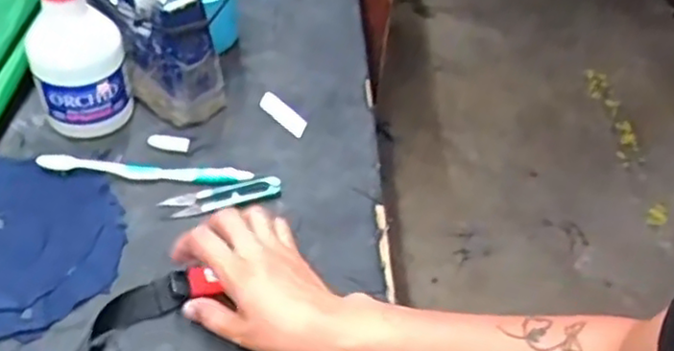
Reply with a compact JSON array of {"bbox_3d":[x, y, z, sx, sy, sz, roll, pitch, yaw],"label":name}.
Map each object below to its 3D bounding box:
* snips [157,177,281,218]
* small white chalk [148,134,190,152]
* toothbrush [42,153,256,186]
[{"bbox_3d":[-0.097,0.018,0.592,0.098,0.007,0.024,-11,50,-16],"label":"snips"},{"bbox_3d":[-0.153,-0.032,0.629,0.038,0.008,0.011,12,47,4],"label":"small white chalk"},{"bbox_3d":[-0.165,-0.005,0.600,0.178,0.014,0.019,5,47,-2],"label":"toothbrush"}]

